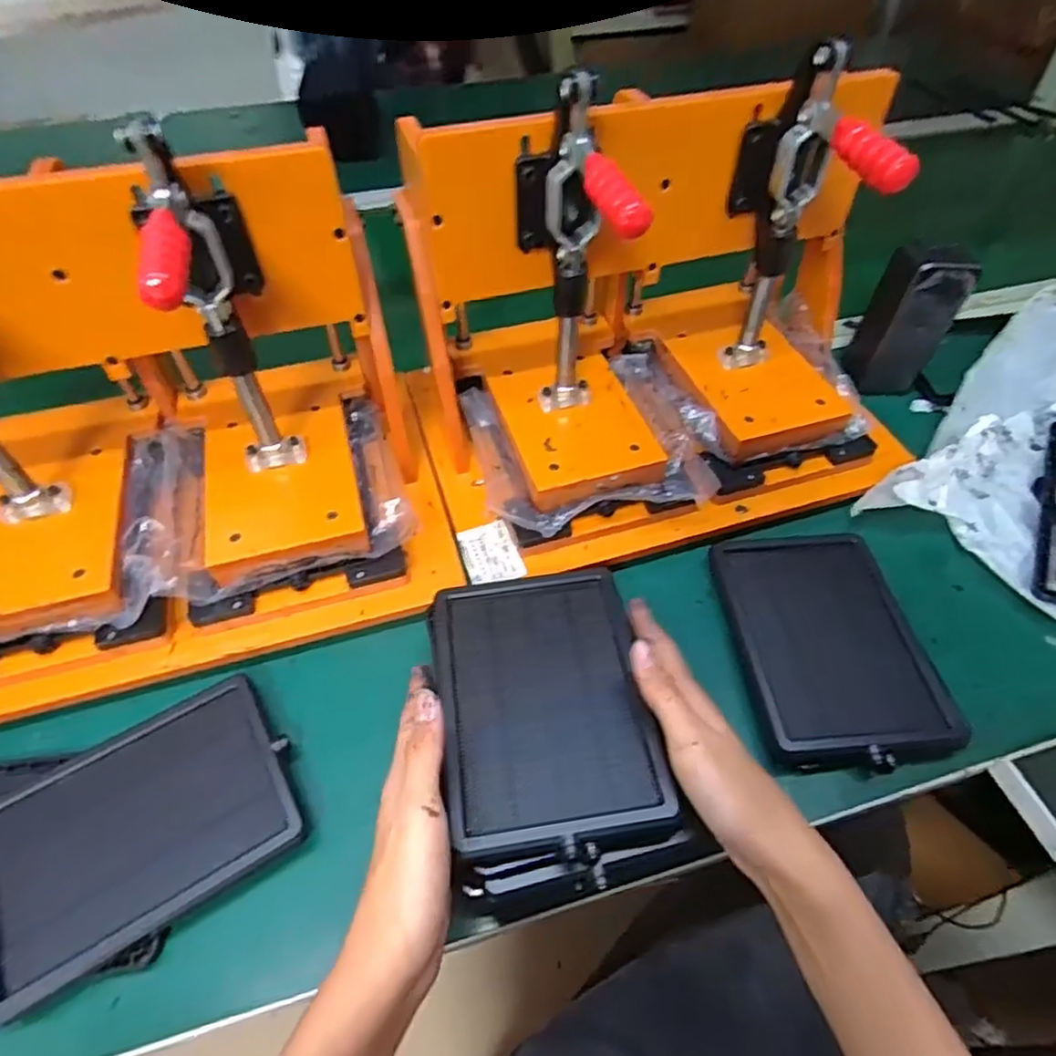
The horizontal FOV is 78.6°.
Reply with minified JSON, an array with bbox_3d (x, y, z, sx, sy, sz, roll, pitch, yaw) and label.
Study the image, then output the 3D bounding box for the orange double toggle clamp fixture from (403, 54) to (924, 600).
[{"bbox_3d":[0.099,-0.156,0.461,0.350,0.239,0.227,-12,52,-9],"label":"orange double toggle clamp fixture"}]

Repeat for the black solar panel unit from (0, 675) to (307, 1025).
[{"bbox_3d":[-0.223,0.168,0.370,0.161,0.016,0.119,-27,56,-20],"label":"black solar panel unit"}]

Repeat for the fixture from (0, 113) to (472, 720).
[{"bbox_3d":[-0.243,-0.069,0.404,0.368,0.247,0.244,-10,52,-7],"label":"fixture"}]

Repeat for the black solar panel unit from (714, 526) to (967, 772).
[{"bbox_3d":[0.202,0.075,0.436,0.122,0.018,0.163,-3,51,-2],"label":"black solar panel unit"}]

